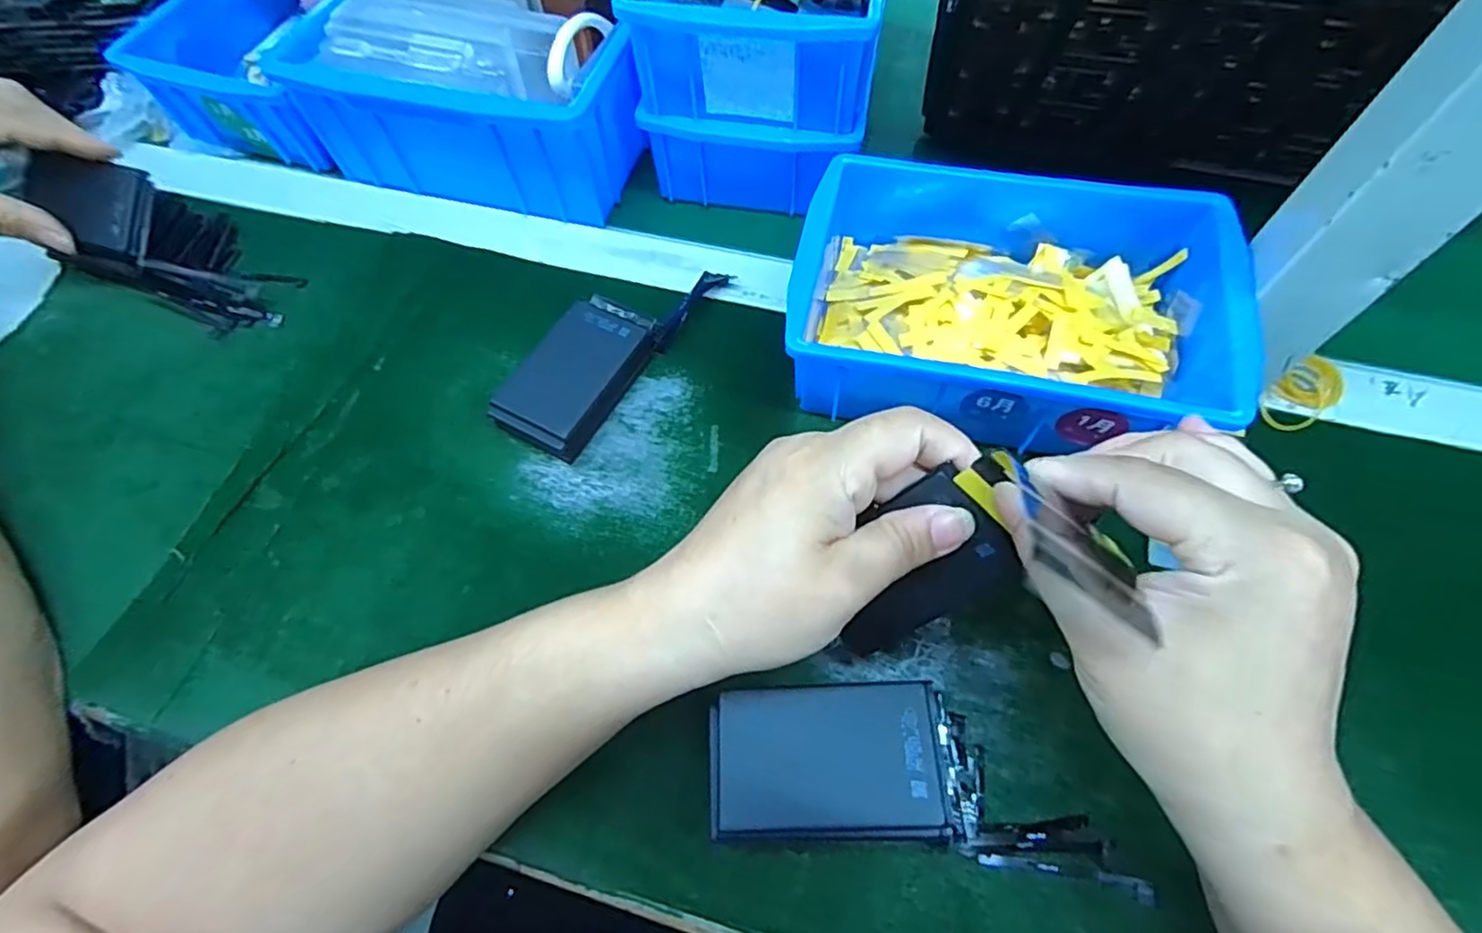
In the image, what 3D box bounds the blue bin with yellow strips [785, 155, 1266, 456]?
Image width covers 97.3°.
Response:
[{"bbox_3d":[0.131,-0.086,0.336,0.202,0.068,0.164,11,64,8],"label":"blue bin with yellow strips"}]

